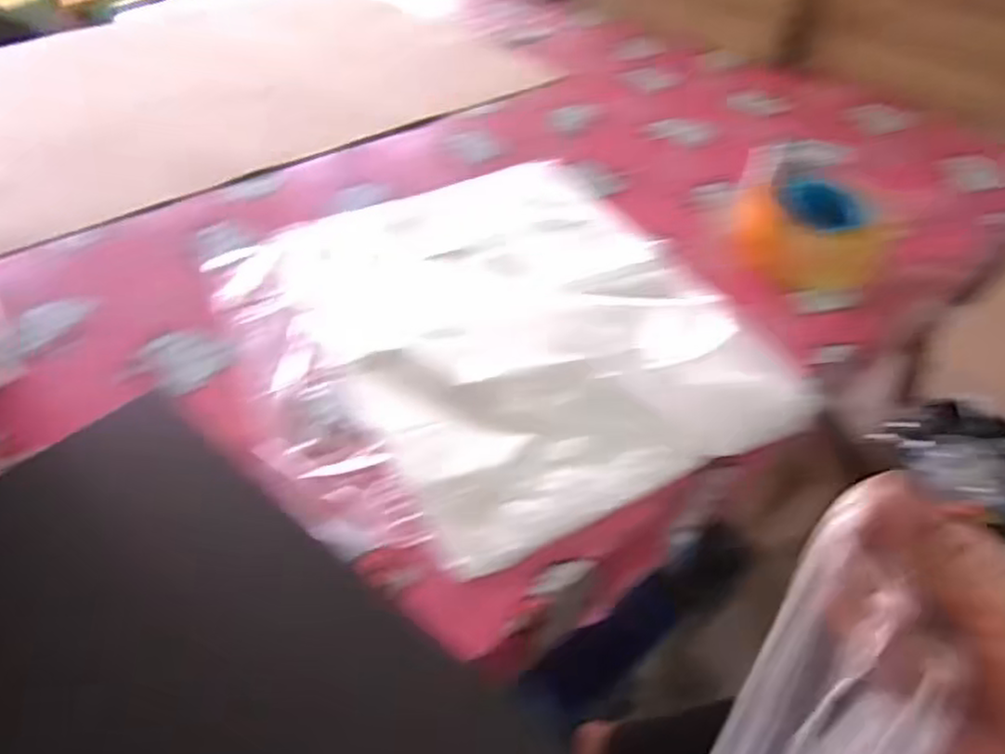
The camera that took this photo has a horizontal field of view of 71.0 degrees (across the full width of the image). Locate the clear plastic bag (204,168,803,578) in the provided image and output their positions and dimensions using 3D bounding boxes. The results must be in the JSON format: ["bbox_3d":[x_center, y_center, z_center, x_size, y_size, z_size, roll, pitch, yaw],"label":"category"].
[{"bbox_3d":[-0.010,-0.052,0.611,0.387,0.032,0.424,-20,48,-19],"label":"clear plastic bag"}]

